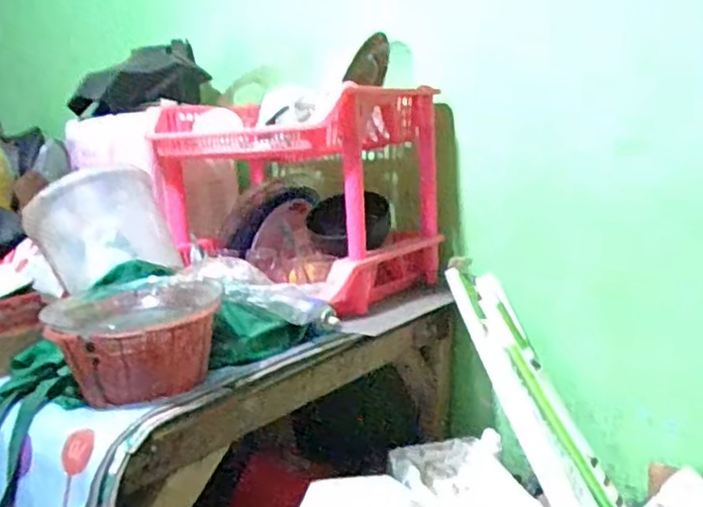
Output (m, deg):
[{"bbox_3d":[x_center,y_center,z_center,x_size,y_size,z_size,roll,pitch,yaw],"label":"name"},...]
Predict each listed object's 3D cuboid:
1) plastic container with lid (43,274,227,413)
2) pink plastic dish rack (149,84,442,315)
[{"bbox_3d":[-0.257,0.103,0.802,0.190,0.105,0.195,-7,9,-20],"label":"plastic container with lid"},{"bbox_3d":[-0.093,-0.103,1.205,0.423,0.337,0.346,3,11,39],"label":"pink plastic dish rack"}]

